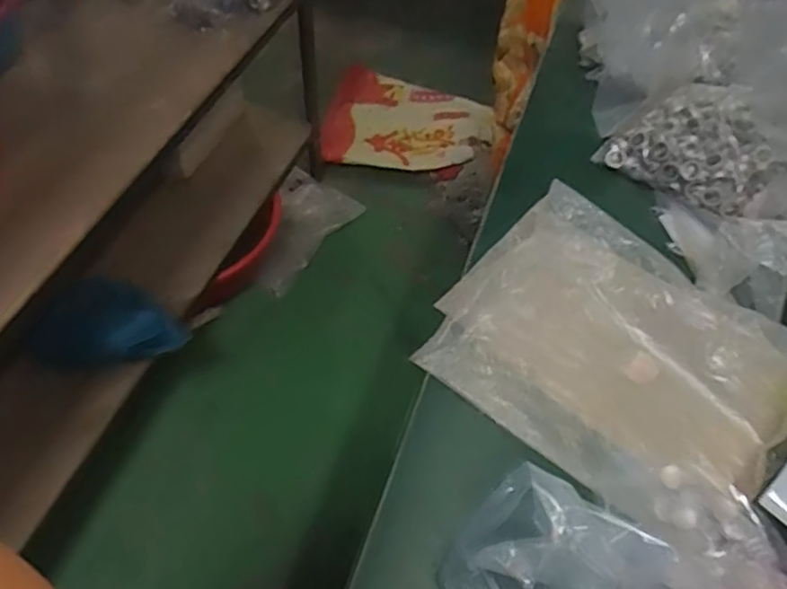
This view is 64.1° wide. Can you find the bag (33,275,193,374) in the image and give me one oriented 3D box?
[{"bbox_3d":[-0.540,0.046,1.180,0.257,0.101,0.176,-18,59,-15],"label":"bag"}]

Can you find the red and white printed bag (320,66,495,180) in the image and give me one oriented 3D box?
[{"bbox_3d":[0.047,-0.534,1.887,0.488,0.093,0.423,8,56,2],"label":"red and white printed bag"}]

